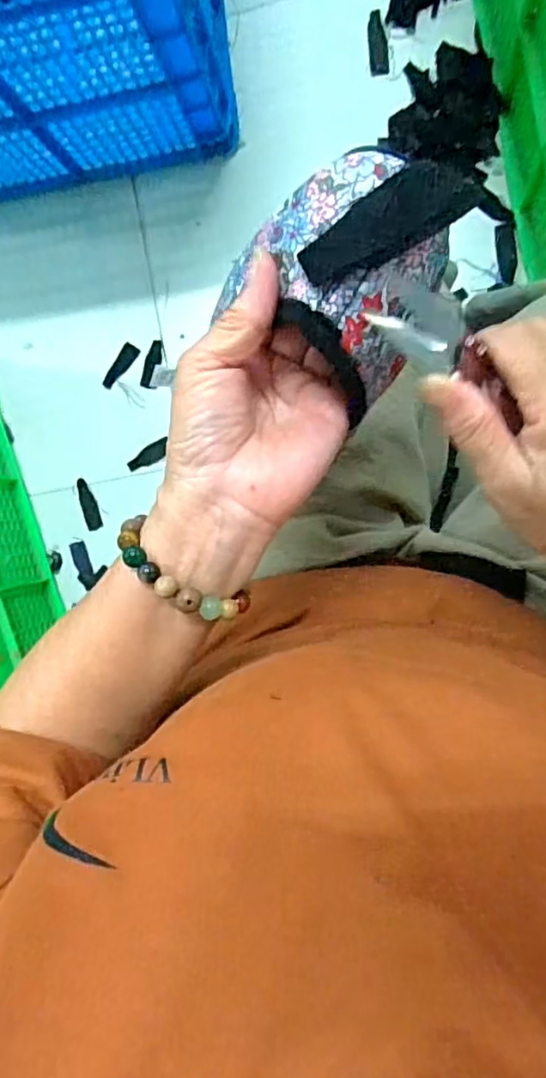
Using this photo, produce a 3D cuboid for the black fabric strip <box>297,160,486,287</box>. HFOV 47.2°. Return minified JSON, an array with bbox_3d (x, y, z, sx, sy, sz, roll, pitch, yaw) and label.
[{"bbox_3d":[0.045,-0.122,0.239,0.076,0.004,0.025,-35,113,-3],"label":"black fabric strip"}]

